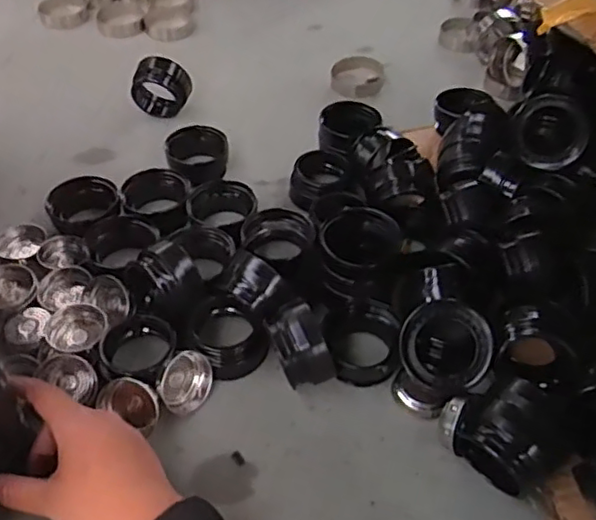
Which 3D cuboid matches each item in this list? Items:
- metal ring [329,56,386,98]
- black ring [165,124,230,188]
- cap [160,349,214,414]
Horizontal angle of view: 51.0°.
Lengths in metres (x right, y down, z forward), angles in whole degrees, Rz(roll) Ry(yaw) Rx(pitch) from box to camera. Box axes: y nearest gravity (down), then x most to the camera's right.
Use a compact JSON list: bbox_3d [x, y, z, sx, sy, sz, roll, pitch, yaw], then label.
[{"bbox_3d":[0.075,-0.228,0.778,0.066,0.024,0.066,2,48,-2],"label":"metal ring"},{"bbox_3d":[-0.103,-0.110,0.647,0.061,0.034,0.061,2,48,-2],"label":"black ring"},{"bbox_3d":[-0.085,0.088,0.462,0.019,0.042,0.044,0,69,39],"label":"cap"}]

